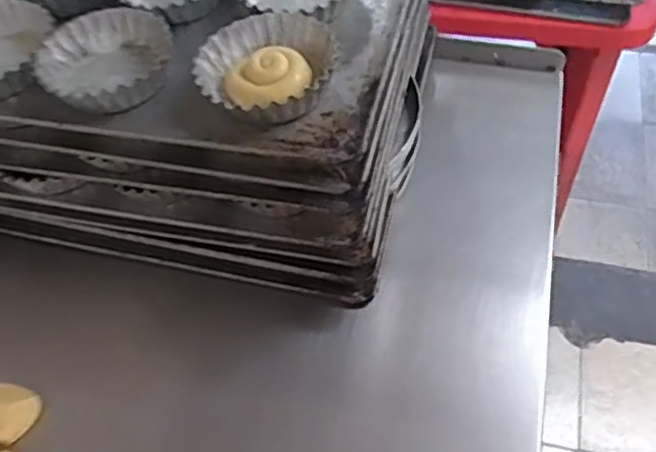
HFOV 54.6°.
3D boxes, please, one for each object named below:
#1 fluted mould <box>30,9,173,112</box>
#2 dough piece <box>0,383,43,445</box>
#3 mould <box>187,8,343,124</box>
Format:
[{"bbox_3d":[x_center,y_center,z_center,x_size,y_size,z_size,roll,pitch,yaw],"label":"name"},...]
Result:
[{"bbox_3d":[-0.163,-0.121,0.474,0.094,0.032,0.095,-2,56,3],"label":"fluted mould"},{"bbox_3d":[-0.266,0.153,0.517,0.040,0.033,0.051,20,60,16],"label":"dough piece"},{"bbox_3d":[-0.043,-0.111,0.448,0.097,0.028,0.096,10,57,10],"label":"mould"}]

